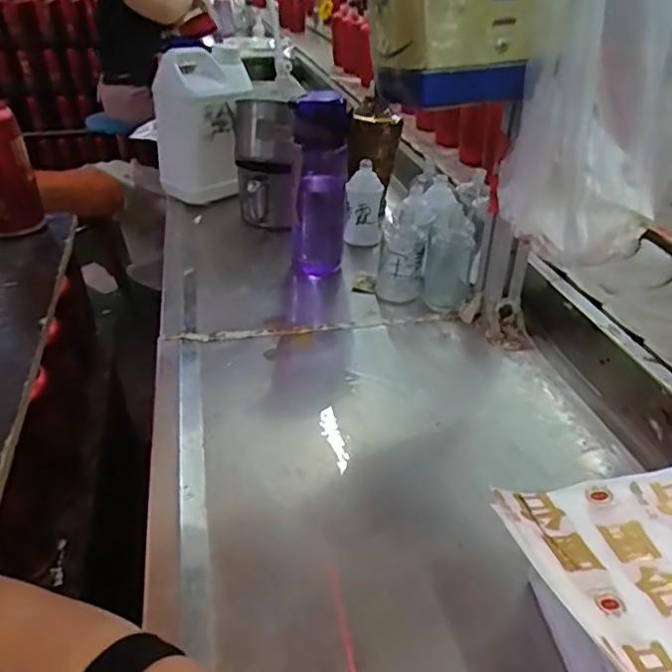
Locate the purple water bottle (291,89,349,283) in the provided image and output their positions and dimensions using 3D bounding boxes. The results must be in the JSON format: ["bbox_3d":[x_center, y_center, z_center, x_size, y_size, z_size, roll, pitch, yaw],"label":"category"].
[{"bbox_3d":[-0.022,-0.183,0.725,0.072,0.214,0.060,0,34,1],"label":"purple water bottle"}]

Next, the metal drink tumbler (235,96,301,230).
[{"bbox_3d":[-0.103,-0.253,0.858,0.091,0.173,0.081,-5,35,-6],"label":"metal drink tumbler"}]

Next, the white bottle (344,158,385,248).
[{"bbox_3d":[0.040,-0.183,0.816,0.051,0.114,0.041,0,34,1],"label":"white bottle"}]

